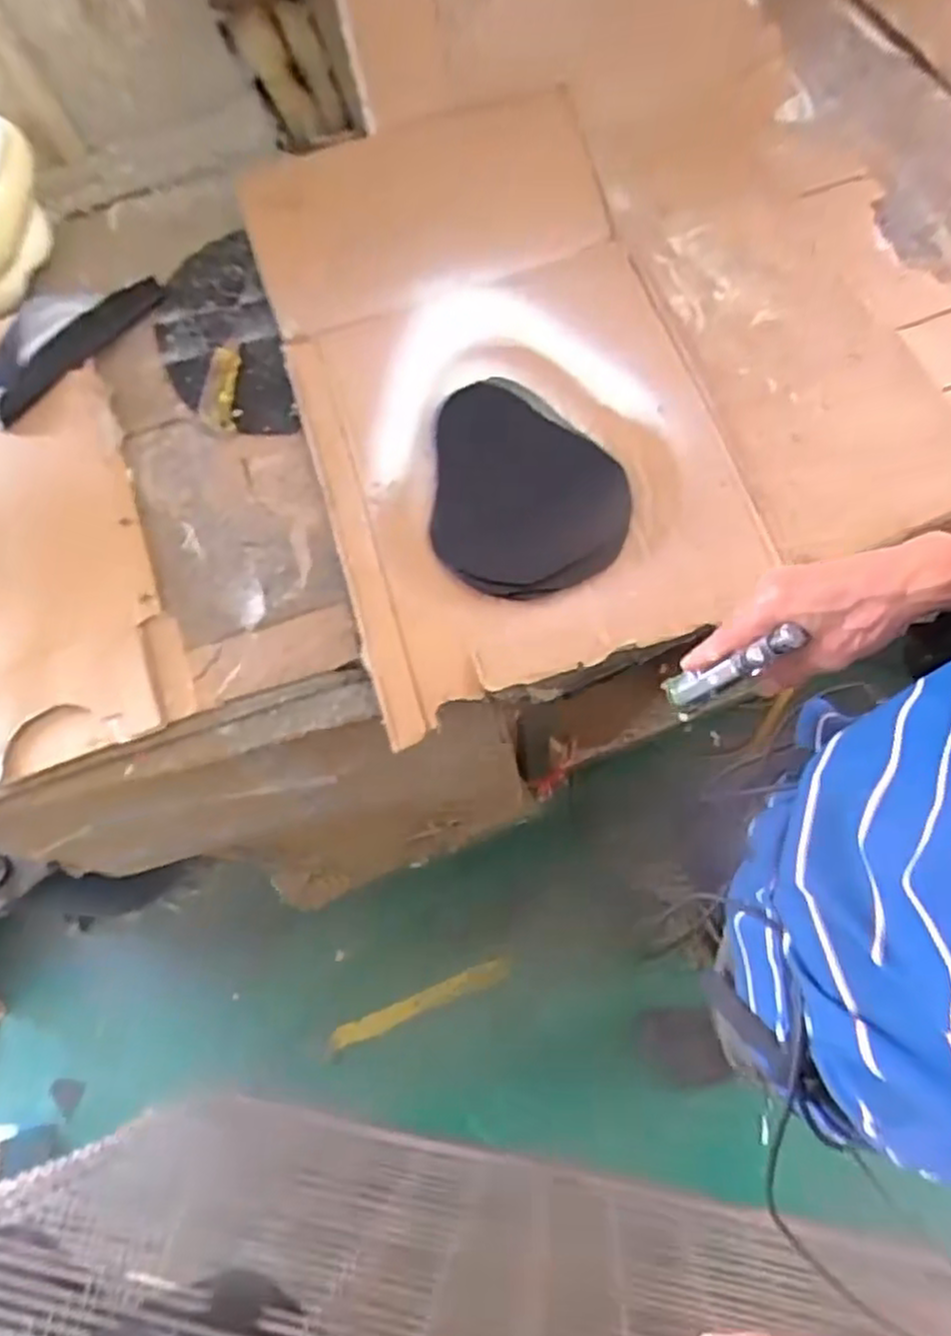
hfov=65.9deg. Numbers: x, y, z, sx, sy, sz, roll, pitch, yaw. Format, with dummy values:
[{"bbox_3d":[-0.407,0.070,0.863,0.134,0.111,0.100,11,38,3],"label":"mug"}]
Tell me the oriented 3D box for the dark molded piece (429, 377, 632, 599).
[{"bbox_3d":[0.046,-0.217,0.878,0.233,0.040,0.288,-26,70,-4],"label":"dark molded piece"}]

